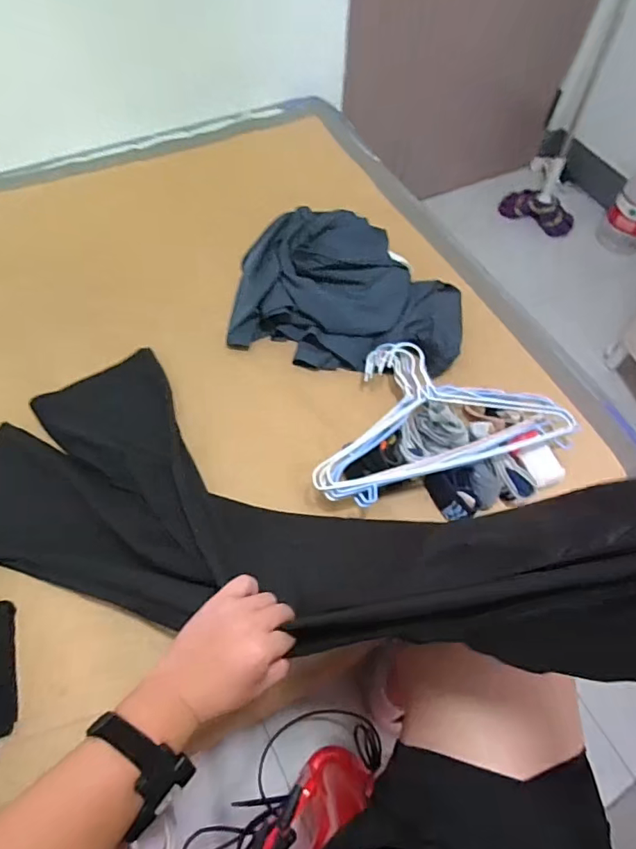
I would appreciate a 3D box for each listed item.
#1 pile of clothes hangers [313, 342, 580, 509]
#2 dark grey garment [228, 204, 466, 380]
[{"bbox_3d":[0.168,-0.024,0.744,0.387,0.037,0.235,-12,62,-9],"label":"pile of clothes hangers"},{"bbox_3d":[0.056,-0.233,0.851,0.386,0.096,0.268,10,60,3],"label":"dark grey garment"}]

